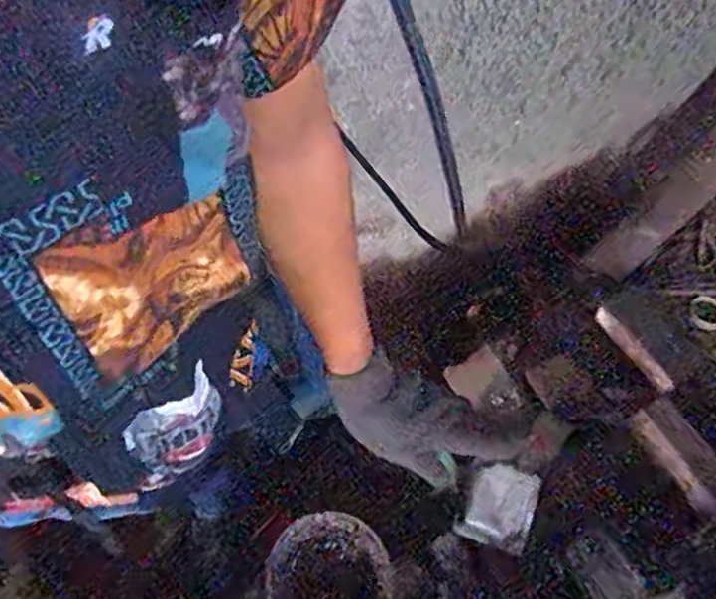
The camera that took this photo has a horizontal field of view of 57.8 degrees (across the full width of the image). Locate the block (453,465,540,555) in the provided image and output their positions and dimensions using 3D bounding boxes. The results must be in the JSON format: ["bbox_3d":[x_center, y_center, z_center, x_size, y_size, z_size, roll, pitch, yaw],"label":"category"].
[{"bbox_3d":[0.146,0.211,0.668,0.065,0.020,0.086,22,66,10],"label":"block"}]

